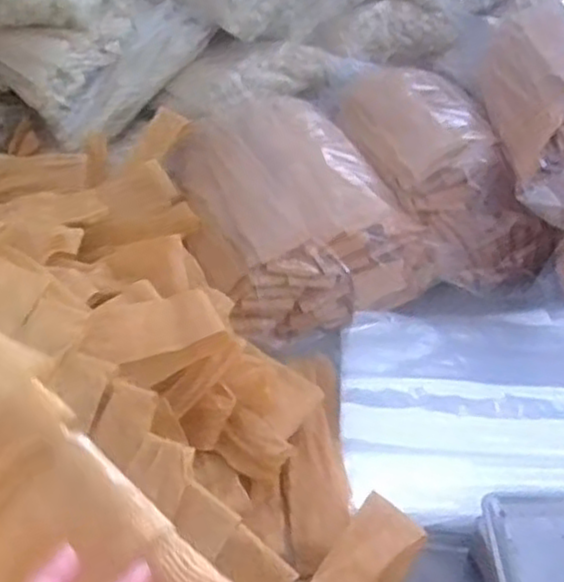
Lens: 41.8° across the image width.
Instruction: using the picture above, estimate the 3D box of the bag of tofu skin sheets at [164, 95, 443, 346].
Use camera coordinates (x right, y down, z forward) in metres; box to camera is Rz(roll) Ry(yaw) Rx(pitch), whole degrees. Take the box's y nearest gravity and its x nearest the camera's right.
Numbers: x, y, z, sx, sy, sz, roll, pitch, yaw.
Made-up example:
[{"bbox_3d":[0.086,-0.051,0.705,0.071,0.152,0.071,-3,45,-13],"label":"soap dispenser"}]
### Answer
[{"bbox_3d":[0.003,-0.135,1.188,0.318,0.201,0.405,-18,42,-20],"label":"bag of tofu skin sheets"}]

